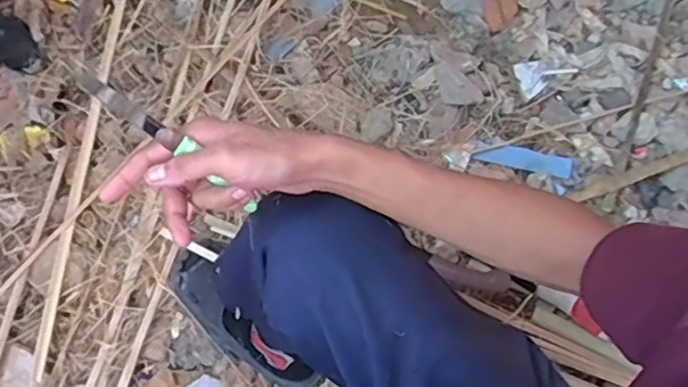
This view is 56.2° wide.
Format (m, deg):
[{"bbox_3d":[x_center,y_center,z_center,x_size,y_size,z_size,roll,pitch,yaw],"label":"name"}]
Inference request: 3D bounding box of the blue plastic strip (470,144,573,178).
[{"bbox_3d":[0.335,-0.063,1.189,0.183,0.021,0.046,13,64,5],"label":"blue plastic strip"}]

